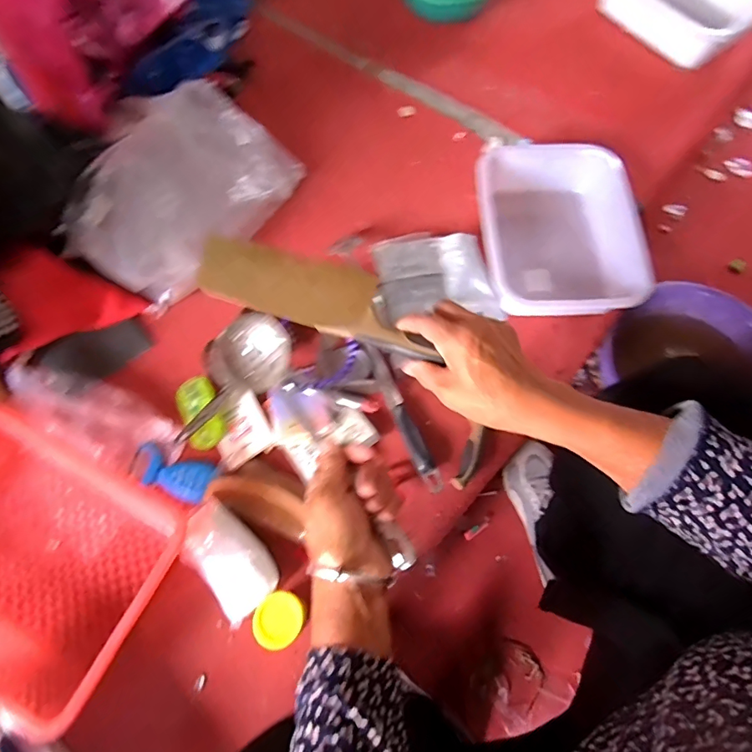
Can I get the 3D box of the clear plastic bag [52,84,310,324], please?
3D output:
[{"bbox_3d":[-0.306,-0.286,0.733,0.234,0.111,0.346,28,71,13],"label":"clear plastic bag"}]

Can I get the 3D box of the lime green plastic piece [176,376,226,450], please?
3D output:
[{"bbox_3d":[-0.234,0.047,0.628,0.047,0.023,0.101,-20,68,-6],"label":"lime green plastic piece"}]

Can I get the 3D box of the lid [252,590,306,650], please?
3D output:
[{"bbox_3d":[-0.103,0.258,0.497,0.054,0.009,0.054,-5,56,8],"label":"lid"}]

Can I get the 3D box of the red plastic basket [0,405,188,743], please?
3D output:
[{"bbox_3d":[-0.406,0.203,0.553,0.344,0.083,0.237,26,70,12],"label":"red plastic basket"}]

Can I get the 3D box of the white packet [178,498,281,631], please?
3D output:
[{"bbox_3d":[-0.179,0.213,0.554,0.076,0.039,0.136,-41,71,-14],"label":"white packet"}]

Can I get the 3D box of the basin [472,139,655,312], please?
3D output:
[{"bbox_3d":[0.268,-0.215,0.722,0.220,0.089,0.280,2,67,3],"label":"basin"}]

